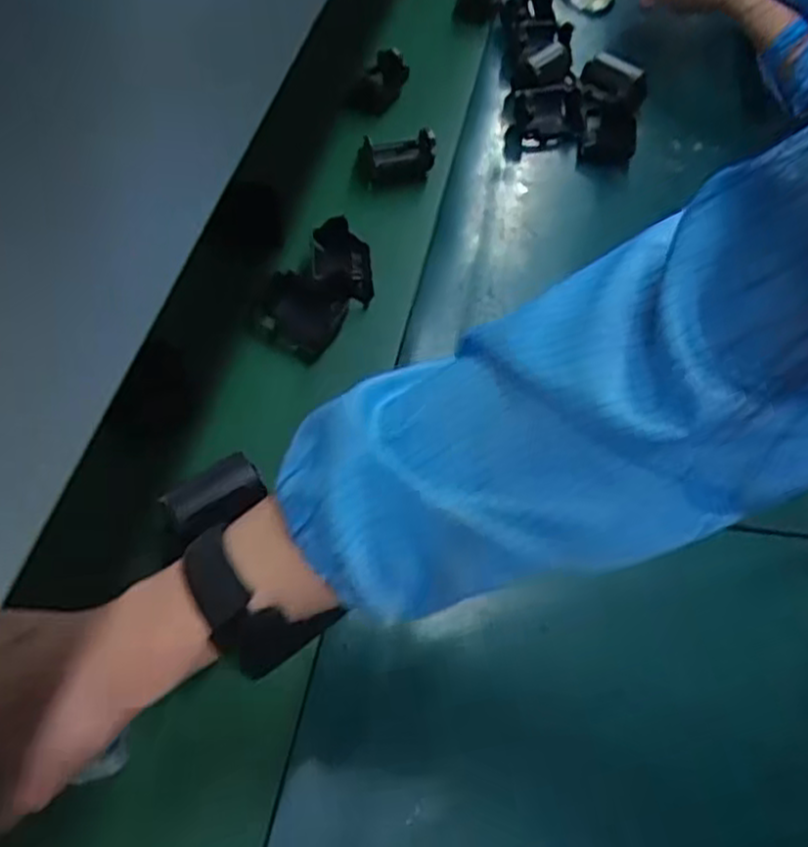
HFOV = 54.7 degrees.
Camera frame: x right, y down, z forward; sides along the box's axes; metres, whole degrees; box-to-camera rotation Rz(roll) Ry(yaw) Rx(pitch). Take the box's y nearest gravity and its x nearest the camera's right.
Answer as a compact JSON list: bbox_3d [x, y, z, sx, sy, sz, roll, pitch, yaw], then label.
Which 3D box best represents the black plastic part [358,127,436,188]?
[{"bbox_3d":[-0.010,-0.258,0.756,0.078,0.045,0.032,-17,57,-17],"label":"black plastic part"}]

